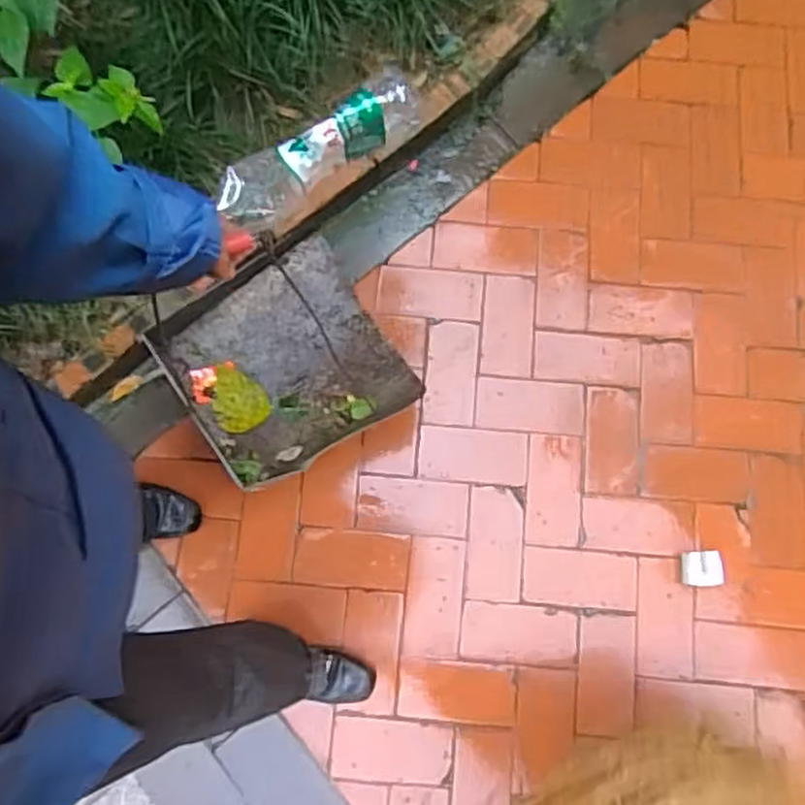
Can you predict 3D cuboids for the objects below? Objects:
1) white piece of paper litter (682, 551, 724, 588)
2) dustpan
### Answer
[{"bbox_3d":[0.497,0.276,1.195,0.068,0.011,0.058,-3,80,4],"label":"white piece of paper litter"},{"bbox_3d":[-0.193,-0.064,1.150,0.323,0.055,0.325,-33,81,-7],"label":"dustpan"}]

